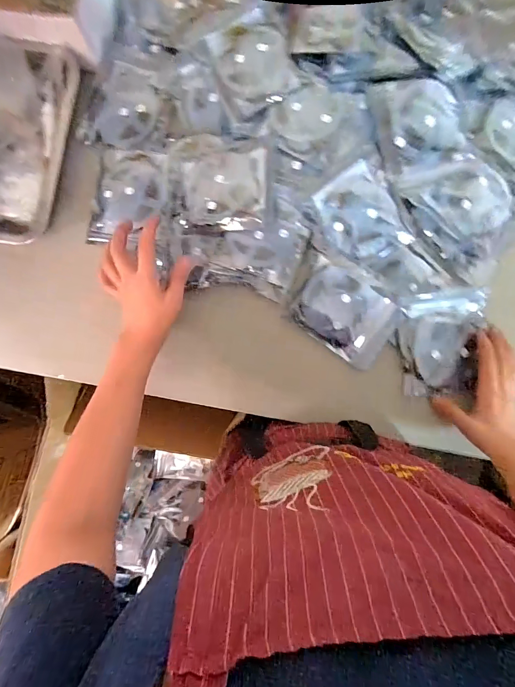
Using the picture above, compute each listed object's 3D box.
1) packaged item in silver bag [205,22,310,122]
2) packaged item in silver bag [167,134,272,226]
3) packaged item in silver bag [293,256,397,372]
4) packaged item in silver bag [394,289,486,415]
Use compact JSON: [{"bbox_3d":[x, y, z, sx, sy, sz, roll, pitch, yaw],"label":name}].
[{"bbox_3d":[-0.007,-0.387,0.485,0.106,0.034,0.132,-26,87,1],"label":"packaged item in silver bag"},{"bbox_3d":[-0.056,-0.237,0.488,0.154,0.015,0.129,4,84,16],"label":"packaged item in silver bag"},{"bbox_3d":[0.128,-0.049,0.501,0.144,0.036,0.121,32,89,3],"label":"packaged item in silver bag"},{"bbox_3d":[0.259,0.000,0.482,0.119,0.019,0.154,2,88,2],"label":"packaged item in silver bag"}]

